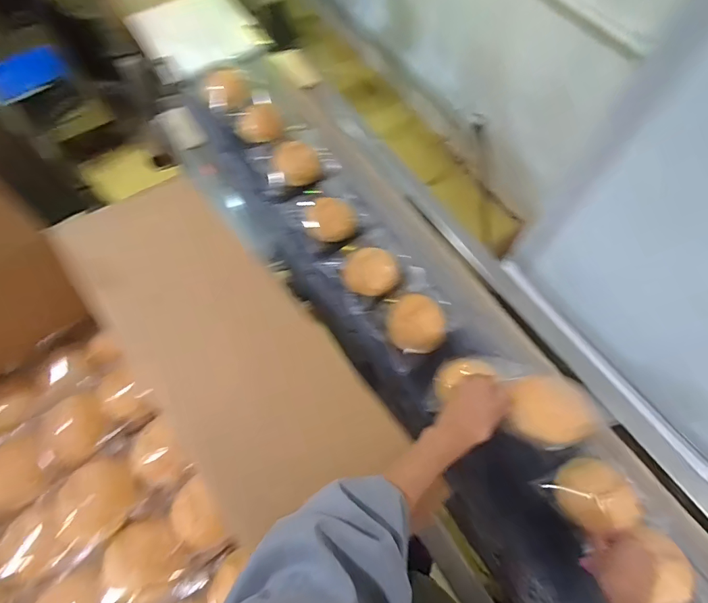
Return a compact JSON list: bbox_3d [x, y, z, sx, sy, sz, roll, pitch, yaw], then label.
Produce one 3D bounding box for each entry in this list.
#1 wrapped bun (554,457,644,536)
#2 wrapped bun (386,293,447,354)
[{"bbox_3d":[0.348,0.277,0.565,0.096,0.046,0.090,-13,66,-5],"label":"wrapped bun"},{"bbox_3d":[0.110,0.041,0.681,0.099,0.057,0.090,0,66,1],"label":"wrapped bun"}]

